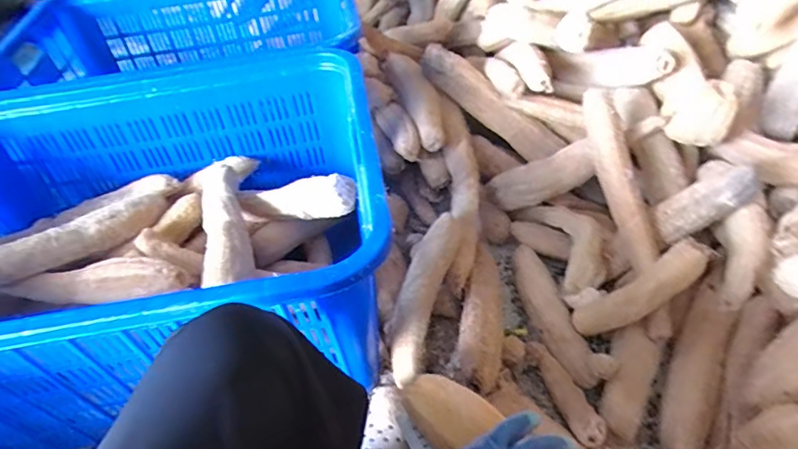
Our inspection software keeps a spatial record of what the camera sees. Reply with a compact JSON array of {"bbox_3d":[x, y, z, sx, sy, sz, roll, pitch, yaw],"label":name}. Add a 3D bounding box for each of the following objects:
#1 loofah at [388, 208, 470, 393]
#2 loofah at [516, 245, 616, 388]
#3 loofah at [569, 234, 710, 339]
[{"bbox_3d":[0.046,0.110,0.871,0.068,0.052,0.320,13,65,20],"label":"loofah"},{"bbox_3d":[0.275,0.155,0.896,0.072,0.041,0.302,-15,45,-8],"label":"loofah"},{"bbox_3d":[0.393,0.113,0.798,0.045,0.239,0.061,27,36,-28],"label":"loofah"}]

